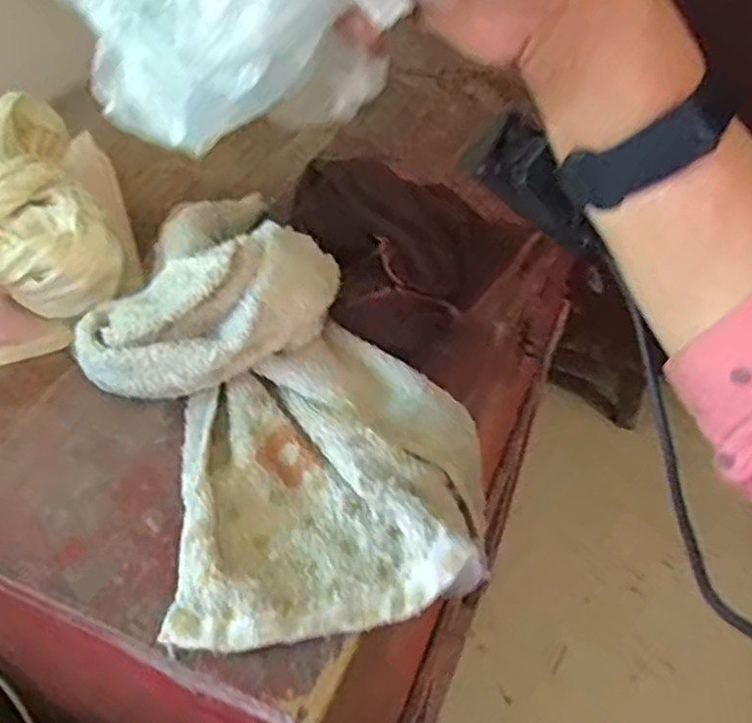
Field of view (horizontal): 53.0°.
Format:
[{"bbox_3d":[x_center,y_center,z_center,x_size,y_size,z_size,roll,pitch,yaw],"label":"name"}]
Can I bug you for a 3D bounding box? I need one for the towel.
[{"bbox_3d":[-0.050,0.008,0.414,0.192,0.088,0.266,-16,50,-17],"label":"towel"}]

